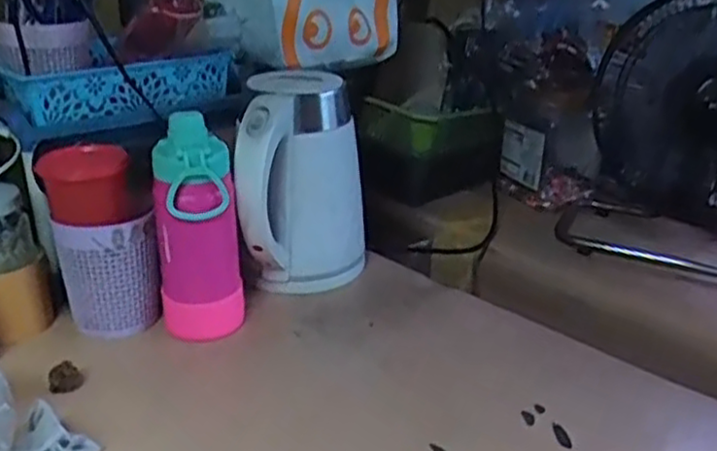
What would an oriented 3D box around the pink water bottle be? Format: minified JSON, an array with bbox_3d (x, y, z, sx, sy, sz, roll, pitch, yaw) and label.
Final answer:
[{"bbox_3d":[-0.147,0.007,0.674,0.076,0.202,0.060,-4,25,-14],"label":"pink water bottle"}]

